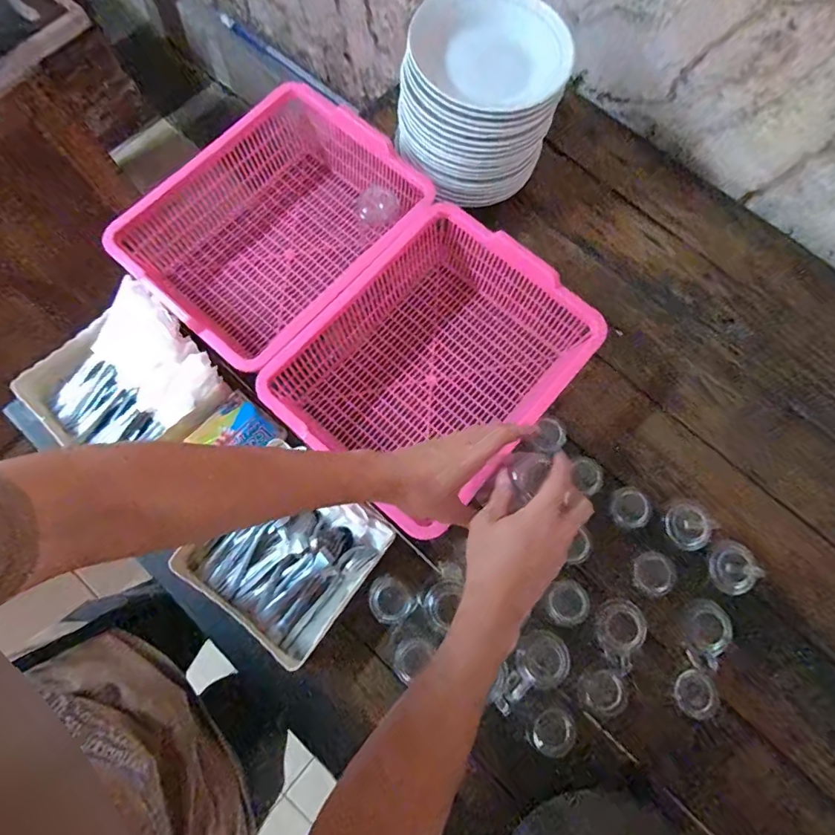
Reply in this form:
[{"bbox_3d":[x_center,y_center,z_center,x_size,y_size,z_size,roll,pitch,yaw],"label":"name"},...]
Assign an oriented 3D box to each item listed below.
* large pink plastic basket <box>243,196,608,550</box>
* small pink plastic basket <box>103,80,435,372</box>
[{"bbox_3d":[0.022,-0.072,0.673,0.307,0.119,0.377,40,78,8],"label":"large pink plastic basket"},{"bbox_3d":[-0.204,-0.274,0.720,0.305,0.128,0.383,42,78,9],"label":"small pink plastic basket"}]

